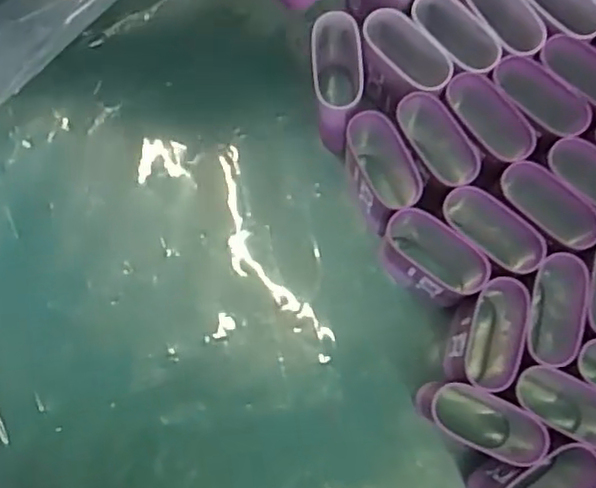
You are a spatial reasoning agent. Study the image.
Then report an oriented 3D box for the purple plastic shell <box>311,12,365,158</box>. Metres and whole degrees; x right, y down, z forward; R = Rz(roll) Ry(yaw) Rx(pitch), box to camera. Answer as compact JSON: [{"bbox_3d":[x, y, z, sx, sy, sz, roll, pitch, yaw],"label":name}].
[{"bbox_3d":[0.014,-0.058,0.237,0.019,0.039,0.039,5,79,3],"label":"purple plastic shell"}]

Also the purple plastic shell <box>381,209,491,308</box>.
[{"bbox_3d":[0.044,0.007,0.226,0.035,0.048,0.017,37,82,8],"label":"purple plastic shell"}]

